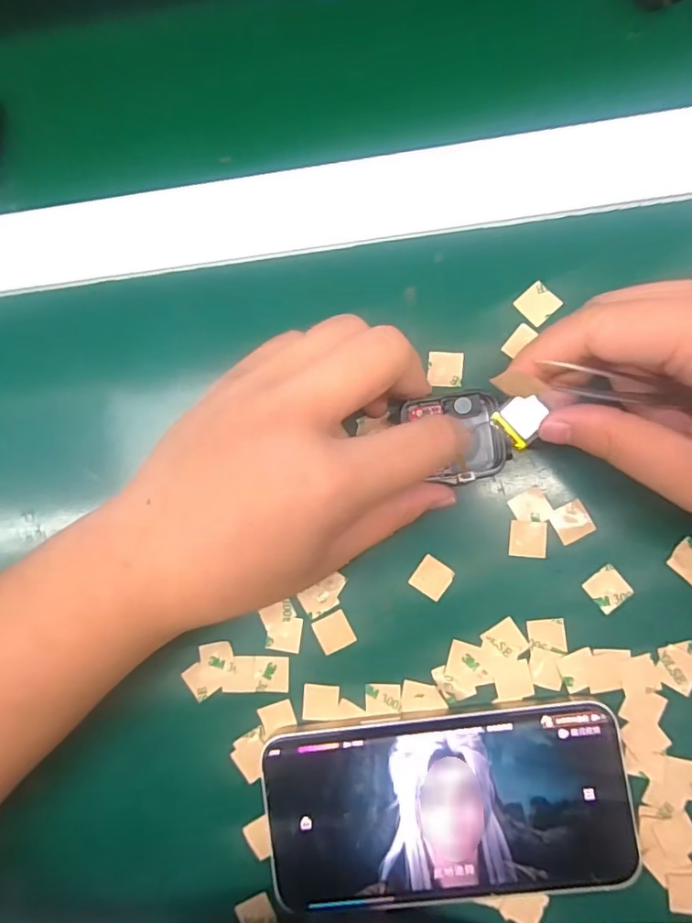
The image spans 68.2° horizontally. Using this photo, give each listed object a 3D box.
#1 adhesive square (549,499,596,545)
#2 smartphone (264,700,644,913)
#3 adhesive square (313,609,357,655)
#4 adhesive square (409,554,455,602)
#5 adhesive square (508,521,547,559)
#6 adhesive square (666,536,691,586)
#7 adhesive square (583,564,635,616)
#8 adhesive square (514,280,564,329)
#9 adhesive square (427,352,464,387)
[{"bbox_3d":[0.096,0.026,0.215,0.015,0.004,0.015,-27,84,2],"label":"adhesive square"},{"bbox_3d":[0.040,0.140,0.209,0.143,0.008,0.071,-7,85,4],"label":"smartphone"},{"bbox_3d":[-0.005,0.074,0.223,0.015,0.004,0.015,-27,83,3],"label":"adhesive square"},{"bbox_3d":[0.037,0.050,0.218,0.015,0.004,0.015,35,89,6],"label":"adhesive square"},{"bbox_3d":[0.077,0.033,0.216,0.016,0.004,0.015,4,86,5],"label":"adhesive square"},{"bbox_3d":[0.143,0.041,0.210,0.015,0.004,0.016,43,90,6],"label":"adhesive square"},{"bbox_3d":[0.110,0.053,0.214,0.015,0.004,0.015,-40,81,0],"label":"adhesive square"},{"bbox_3d":[0.084,-0.069,0.223,0.016,0.004,0.015,-44,84,0],"label":"adhesive square"},{"bbox_3d":[0.044,-0.041,0.225,0.015,0.004,0.016,2,86,5],"label":"adhesive square"}]

